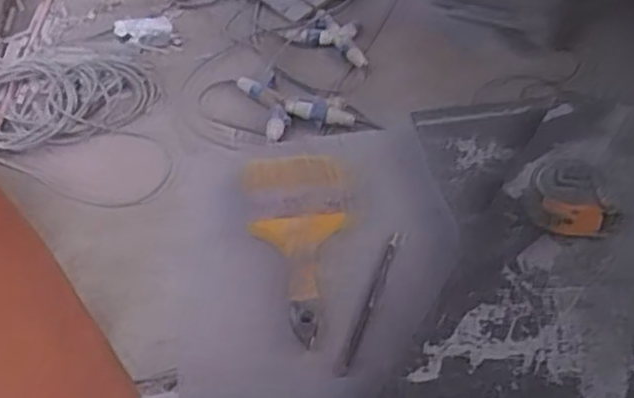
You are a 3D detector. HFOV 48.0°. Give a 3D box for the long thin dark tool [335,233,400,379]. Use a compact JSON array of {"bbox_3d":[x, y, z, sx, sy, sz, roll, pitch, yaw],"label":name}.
[{"bbox_3d":[0.048,0.088,0.627,0.010,0.005,0.166,12,45,16],"label":"long thin dark tool"}]

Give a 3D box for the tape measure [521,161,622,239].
[{"bbox_3d":[0.225,-0.002,0.629,0.076,0.034,0.065,11,45,15],"label":"tape measure"}]

